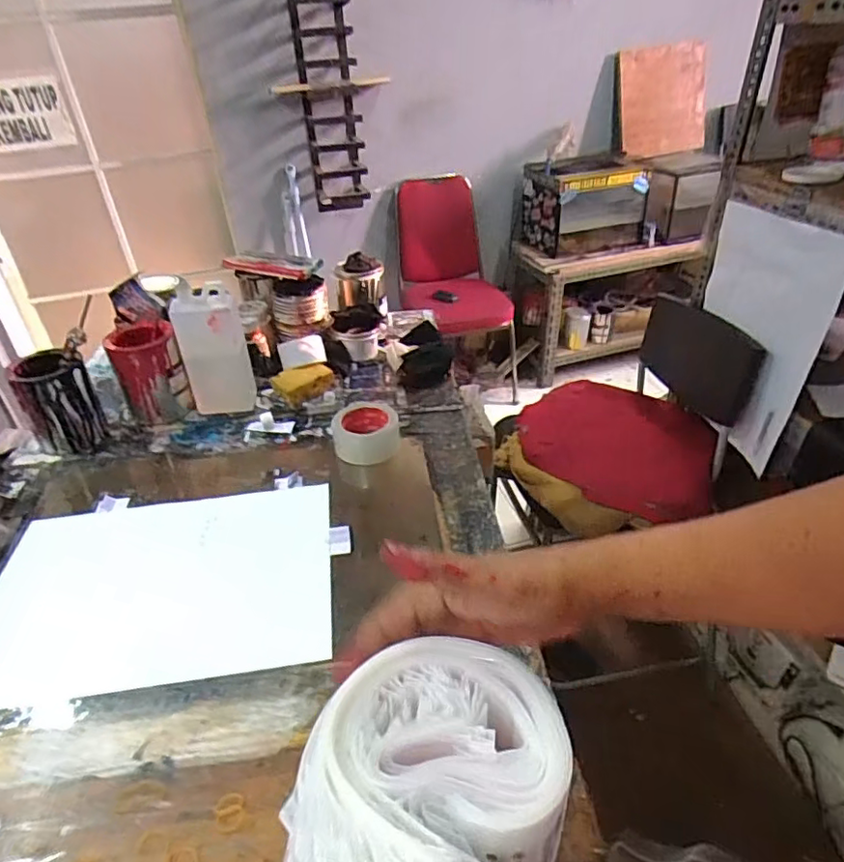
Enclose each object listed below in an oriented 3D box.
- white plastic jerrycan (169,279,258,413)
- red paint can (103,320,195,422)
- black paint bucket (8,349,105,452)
[{"bbox_3d":[-0.348,-0.123,1.002,0.108,0.233,0.076,-15,35,-16],"label":"white plastic jerrycan"},{"bbox_3d":[-0.473,-0.096,1.036,0.103,0.165,0.106,-19,36,-21],"label":"red paint can"},{"bbox_3d":[-0.597,-0.041,0.976,0.106,0.158,0.091,-25,39,-28],"label":"black paint bucket"}]

